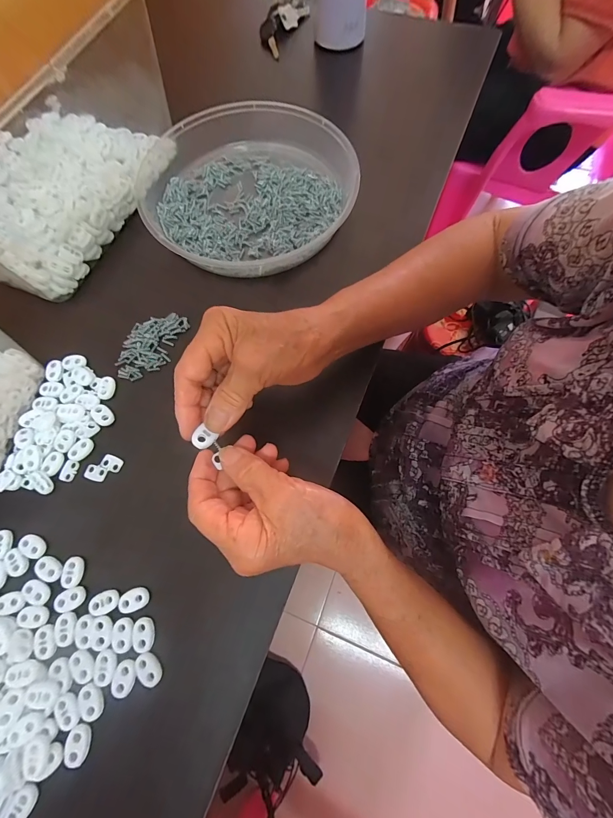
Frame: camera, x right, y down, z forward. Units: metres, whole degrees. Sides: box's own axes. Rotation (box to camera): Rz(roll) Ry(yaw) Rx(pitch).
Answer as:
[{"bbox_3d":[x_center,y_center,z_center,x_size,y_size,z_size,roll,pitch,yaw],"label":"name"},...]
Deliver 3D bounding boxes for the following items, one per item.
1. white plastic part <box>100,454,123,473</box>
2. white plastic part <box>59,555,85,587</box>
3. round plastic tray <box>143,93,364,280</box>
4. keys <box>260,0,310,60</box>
[{"bbox_3d":[-0.173,0.048,0.298,0.019,0.004,0.012,22,73,9],"label":"white plastic part"},{"bbox_3d":[-0.187,0.129,0.267,0.016,0.004,0.022,4,71,3],"label":"white plastic part"},{"bbox_3d":[-0.073,-0.249,0.376,0.226,0.040,0.228,-1,71,2],"label":"round plastic tray"},{"bbox_3d":[-0.034,-0.570,0.494,0.046,0.030,0.106,33,86,9],"label":"keys"}]

